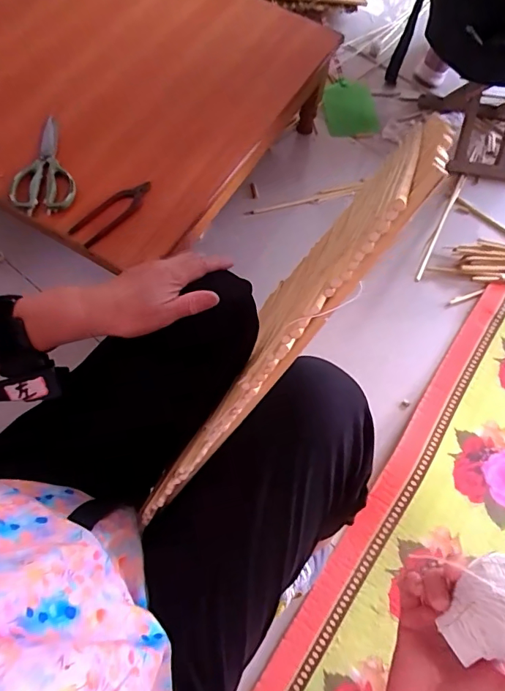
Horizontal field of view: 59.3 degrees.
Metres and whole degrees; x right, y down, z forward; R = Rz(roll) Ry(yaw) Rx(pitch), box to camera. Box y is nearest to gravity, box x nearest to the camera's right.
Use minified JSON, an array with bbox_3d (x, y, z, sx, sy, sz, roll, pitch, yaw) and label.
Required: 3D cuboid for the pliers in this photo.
[{"bbox_3d":[-0.236,-0.228,0.759,0.158,0.009,0.048,-43,91,-14],"label":"pliers"}]

